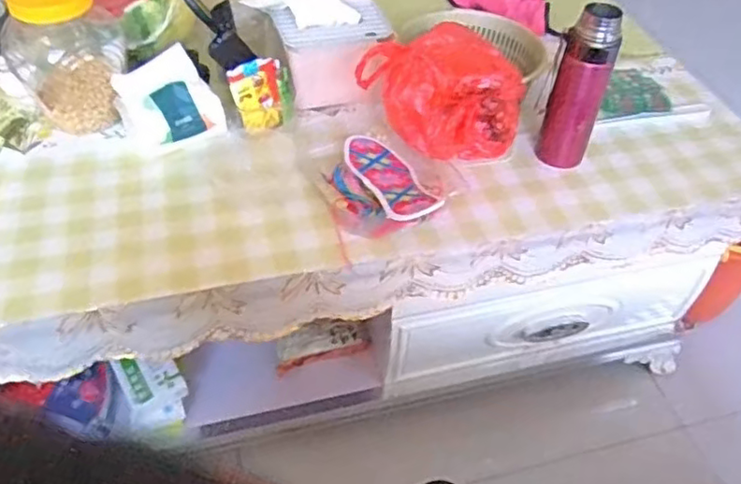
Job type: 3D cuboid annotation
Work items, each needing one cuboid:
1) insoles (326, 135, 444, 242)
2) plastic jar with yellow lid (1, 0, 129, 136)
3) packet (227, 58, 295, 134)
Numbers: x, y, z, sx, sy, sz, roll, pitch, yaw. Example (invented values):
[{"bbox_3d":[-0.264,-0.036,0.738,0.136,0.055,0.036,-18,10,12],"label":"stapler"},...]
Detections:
[{"bbox_3d":[0.002,-0.083,0.776,0.112,0.069,0.217,-10,49,-11],"label":"insoles"},{"bbox_3d":[-0.412,-0.263,0.836,0.150,0.184,0.139,1,48,-1],"label":"plastic jar with yellow lid"},{"bbox_3d":[-0.149,-0.207,0.873,0.085,0.093,0.023,-22,31,-22],"label":"packet"}]

